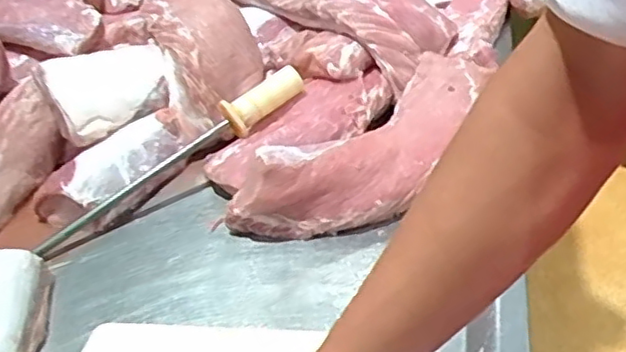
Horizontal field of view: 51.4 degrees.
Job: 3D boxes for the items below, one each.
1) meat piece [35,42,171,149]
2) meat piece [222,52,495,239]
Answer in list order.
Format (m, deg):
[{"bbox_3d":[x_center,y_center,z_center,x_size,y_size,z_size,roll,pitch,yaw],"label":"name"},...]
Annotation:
[{"bbox_3d":[-0.264,-0.118,0.850,0.151,0.069,0.123,-25,41,-22],"label":"meat piece"},{"bbox_3d":[0.085,-0.032,0.746,0.366,0.090,0.137,-34,44,-31],"label":"meat piece"}]

